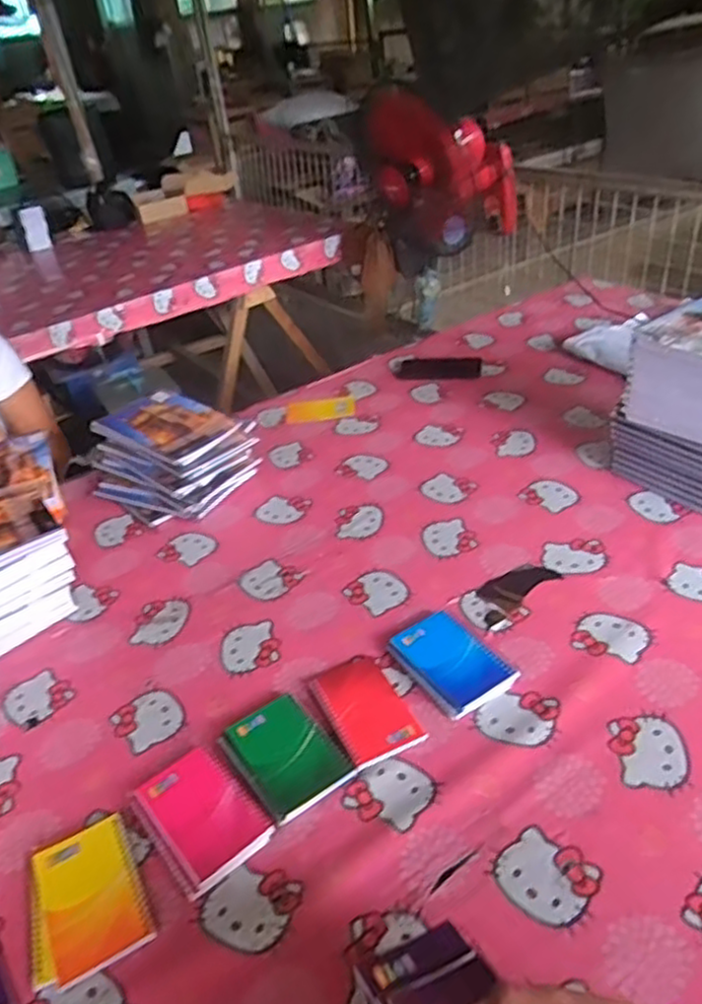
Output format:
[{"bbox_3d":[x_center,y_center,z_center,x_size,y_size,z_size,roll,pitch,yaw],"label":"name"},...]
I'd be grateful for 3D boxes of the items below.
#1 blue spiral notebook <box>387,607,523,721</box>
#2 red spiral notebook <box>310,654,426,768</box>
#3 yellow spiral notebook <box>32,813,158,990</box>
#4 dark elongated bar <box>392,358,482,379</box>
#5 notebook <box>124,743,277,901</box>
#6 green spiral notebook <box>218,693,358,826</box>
[{"bbox_3d":[0.114,0.179,0.812,0.098,0.011,0.138,-23,37,-21],"label":"blue spiral notebook"},{"bbox_3d":[0.016,0.221,0.771,0.080,0.006,0.131,-20,36,-17],"label":"red spiral notebook"},{"bbox_3d":[-0.234,0.348,0.632,0.093,0.016,0.125,-21,37,-19],"label":"yellow spiral notebook"},{"bbox_3d":[0.179,-0.278,1.466,0.174,0.008,0.080,2,36,14],"label":"dark elongated bar"},{"bbox_3d":[-0.146,0.302,0.692,0.091,0.017,0.134,-29,40,-28],"label":"notebook"},{"bbox_3d":[-0.068,0.256,0.734,0.094,0.013,0.126,-27,39,-25],"label":"green spiral notebook"}]

